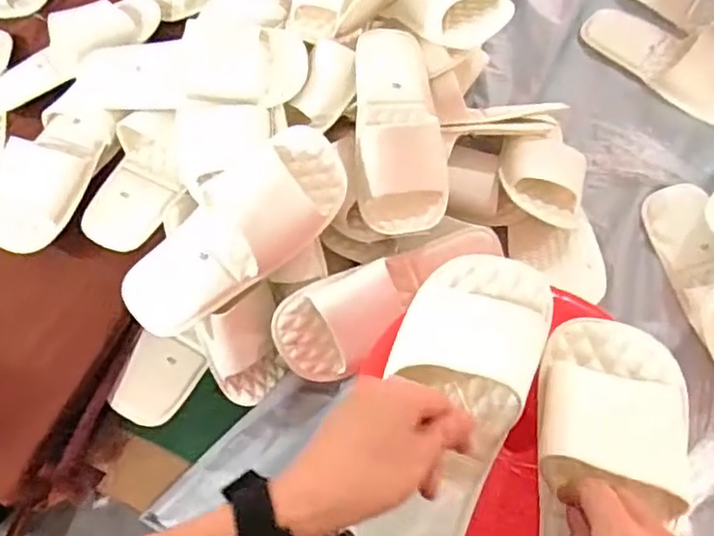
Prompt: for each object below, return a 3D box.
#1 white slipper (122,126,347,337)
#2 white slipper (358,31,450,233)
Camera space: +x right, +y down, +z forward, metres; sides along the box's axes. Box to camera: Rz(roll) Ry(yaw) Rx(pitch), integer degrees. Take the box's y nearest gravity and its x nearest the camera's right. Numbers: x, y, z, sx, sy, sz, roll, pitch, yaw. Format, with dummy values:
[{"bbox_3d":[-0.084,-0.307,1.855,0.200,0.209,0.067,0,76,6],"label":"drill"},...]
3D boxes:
[{"bbox_3d":[-0.123,-0.035,0.662,0.262,0.057,0.109,-41,70,2],"label":"white slipper"},{"bbox_3d":[0.045,-0.152,0.716,0.098,0.057,0.227,-2,77,-15],"label":"white slipper"}]

